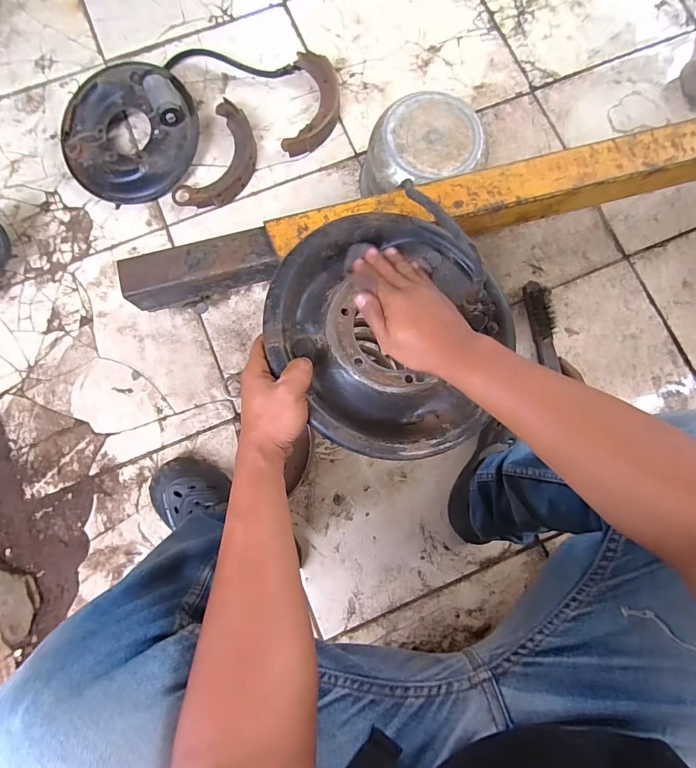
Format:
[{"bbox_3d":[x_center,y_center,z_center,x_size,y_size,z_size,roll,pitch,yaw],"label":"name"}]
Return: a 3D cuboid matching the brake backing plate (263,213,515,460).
[{"bbox_3d":[0.050,-0.059,0.416,0.244,0.053,0.255,0,83,-1],"label":"brake backing plate"}]

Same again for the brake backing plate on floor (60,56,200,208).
[{"bbox_3d":[-0.420,-0.485,0.747,0.256,0.087,0.238,0,83,-1],"label":"brake backing plate on floor"}]

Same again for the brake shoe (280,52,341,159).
[{"bbox_3d":[-0.067,-0.564,0.791,0.099,0.030,0.214,7,83,0],"label":"brake shoe"}]

